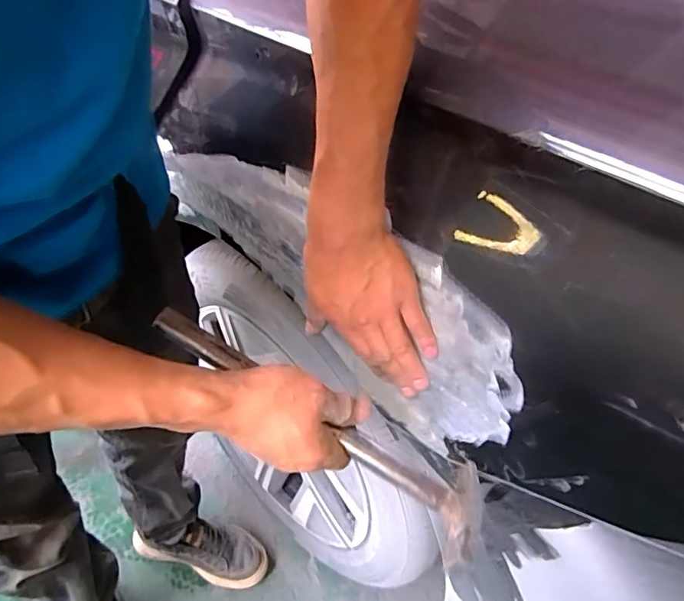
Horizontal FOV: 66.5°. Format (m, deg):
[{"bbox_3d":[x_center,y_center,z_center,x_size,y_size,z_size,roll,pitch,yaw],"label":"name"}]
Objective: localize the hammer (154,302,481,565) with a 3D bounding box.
[{"bbox_3d":[-0.016,0.092,0.418,0.300,0.029,0.085,34,49,1],"label":"hammer"}]

